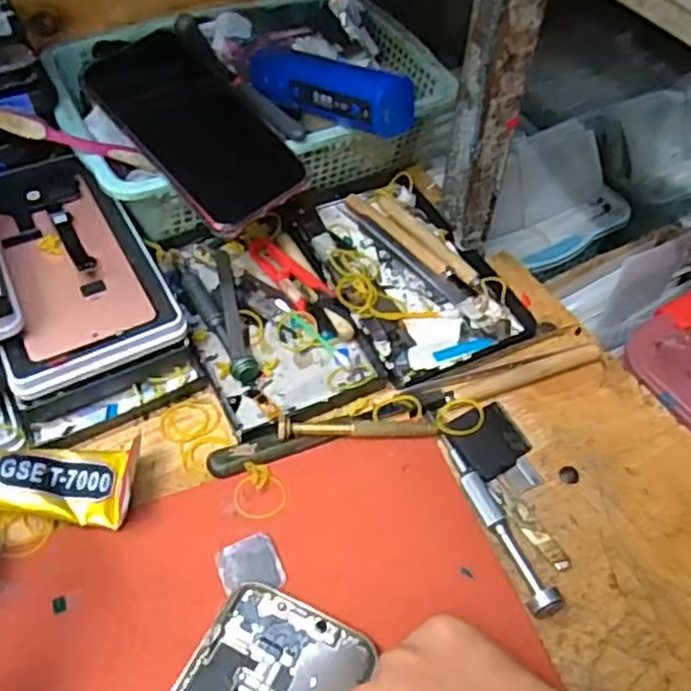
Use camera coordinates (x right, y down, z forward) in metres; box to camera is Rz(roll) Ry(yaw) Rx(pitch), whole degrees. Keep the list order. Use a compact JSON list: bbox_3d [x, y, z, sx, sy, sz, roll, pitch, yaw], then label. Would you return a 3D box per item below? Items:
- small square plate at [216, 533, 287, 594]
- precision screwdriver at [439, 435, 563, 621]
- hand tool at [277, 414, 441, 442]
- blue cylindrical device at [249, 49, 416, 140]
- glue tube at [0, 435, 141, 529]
[{"bbox_3d":[-0.048,0.111,0.356,0.029,0.004,0.030,-16,54,-14],"label":"small square plate"},{"bbox_3d":[0.080,0.091,0.373,0.018,0.011,0.106,-19,55,-17],"label":"precision screwdriver"},{"bbox_3d":[0.008,0.046,0.403,0.092,0.014,0.012,-3,52,-5],"label":"hand tool"},{"bbox_3d":[-0.013,-0.171,0.471,0.128,0.033,0.030,27,55,29],"label":"blue cylindrical device"},{"bbox_3d":[-0.171,0.071,0.374,0.118,0.024,0.041,1,52,-1],"label":"glue tube"}]

